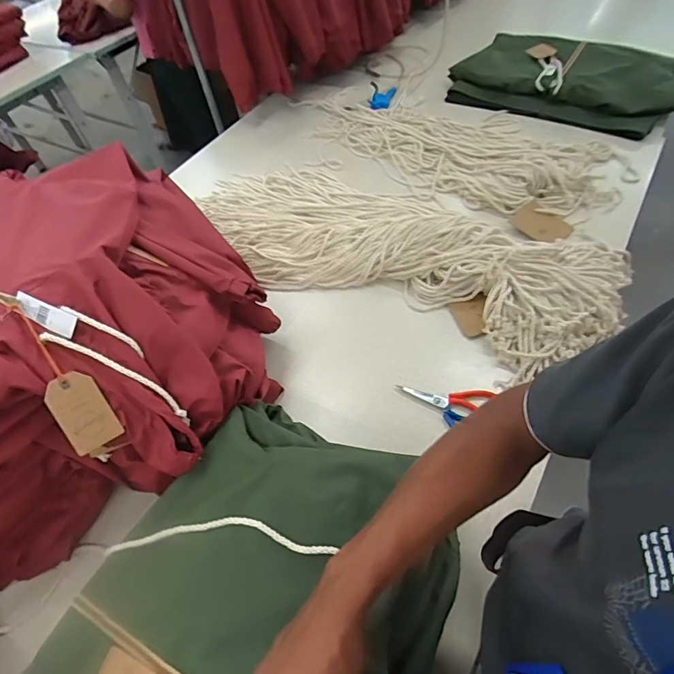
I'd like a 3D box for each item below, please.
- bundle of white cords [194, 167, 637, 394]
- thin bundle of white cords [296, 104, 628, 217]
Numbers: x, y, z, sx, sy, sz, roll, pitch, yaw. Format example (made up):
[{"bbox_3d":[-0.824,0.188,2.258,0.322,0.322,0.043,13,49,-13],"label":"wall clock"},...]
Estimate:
[{"bbox_3d":[0.092,-0.224,0.969,0.928,0.127,0.388,26,61,25],"label":"bundle of white cords"},{"bbox_3d":[0.296,-0.558,1.219,0.405,0.062,0.920,-36,56,-20],"label":"thin bundle of white cords"}]

